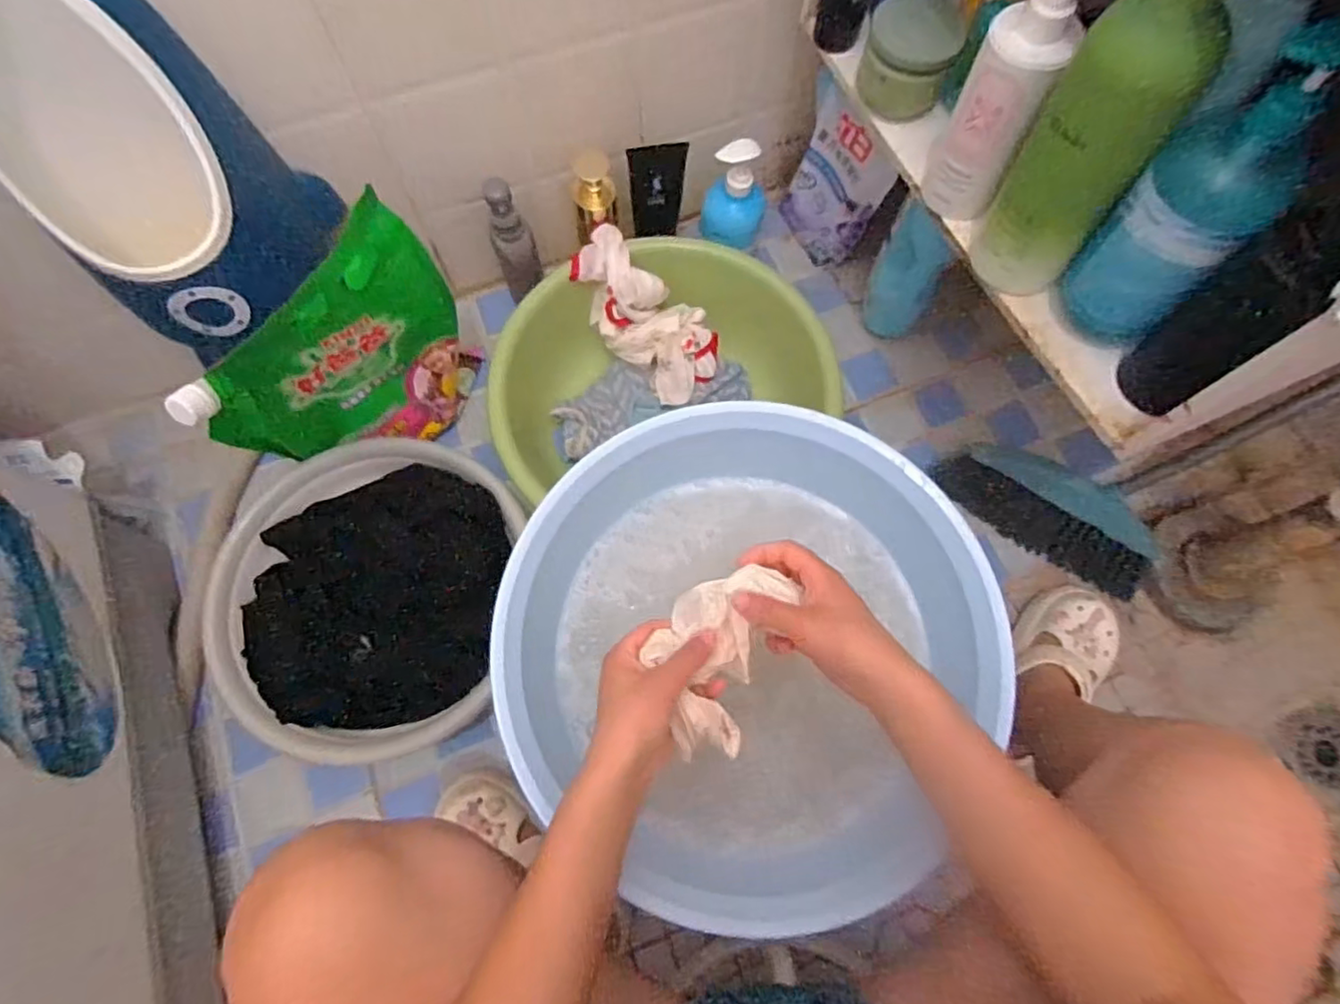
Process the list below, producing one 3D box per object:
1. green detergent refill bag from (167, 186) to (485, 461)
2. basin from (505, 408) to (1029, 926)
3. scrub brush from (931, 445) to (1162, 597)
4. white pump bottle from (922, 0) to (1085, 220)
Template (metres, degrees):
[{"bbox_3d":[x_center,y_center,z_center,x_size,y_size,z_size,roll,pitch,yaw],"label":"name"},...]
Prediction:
[{"bbox_3d":[-0.334,-0.137,0.683,0.059,0.301,0.269,35,75,12],"label":"green detergent refill bag"},{"bbox_3d":[0.062,0.115,0.516,0.361,0.111,0.368,0,70,1],"label":"basin"},{"bbox_3d":[0.476,0.012,0.791,0.275,0.064,0.096,36,75,13],"label":"scrub brush"},{"bbox_3d":[0.253,-0.309,0.482,0.059,0.191,0.065,24,73,9],"label":"white pump bottle"}]

